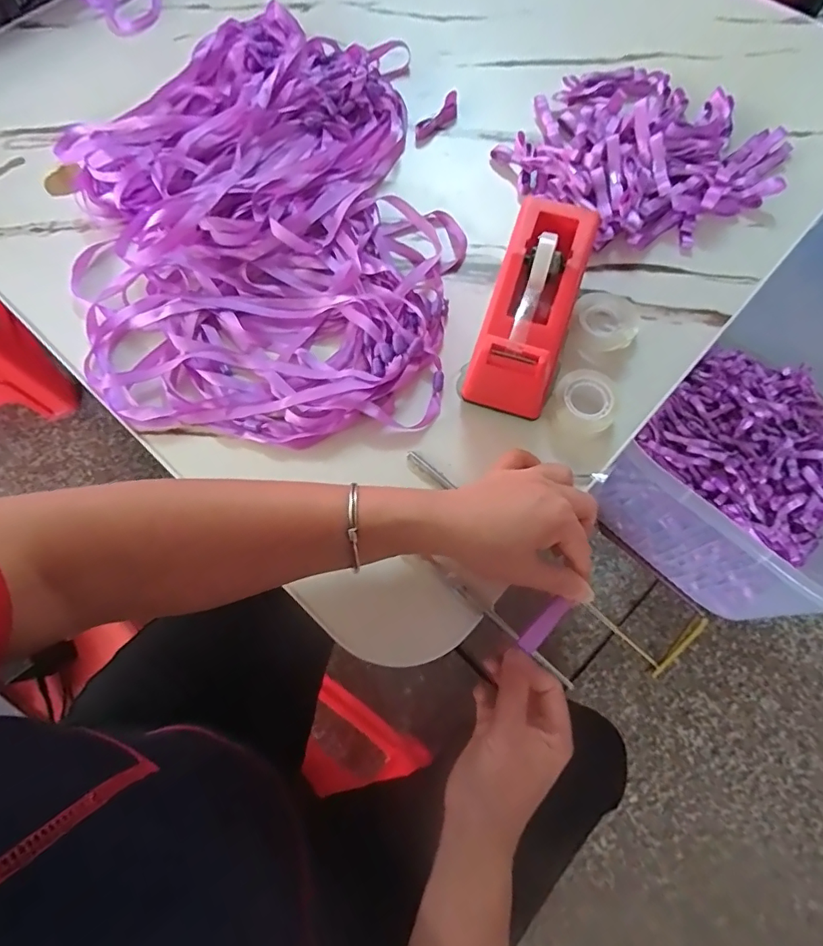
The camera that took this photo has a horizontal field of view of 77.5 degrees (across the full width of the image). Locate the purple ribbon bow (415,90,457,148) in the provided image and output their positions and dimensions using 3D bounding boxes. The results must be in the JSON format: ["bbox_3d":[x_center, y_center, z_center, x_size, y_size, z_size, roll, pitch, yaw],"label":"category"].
[{"bbox_3d":[0.027,-0.345,0.501,0.024,0.011,0.069,39,73,14],"label":"purple ribbon bow"}]

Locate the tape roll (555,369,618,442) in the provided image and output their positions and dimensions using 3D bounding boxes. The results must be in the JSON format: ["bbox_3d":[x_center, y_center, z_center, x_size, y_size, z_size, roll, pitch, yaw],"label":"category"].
[{"bbox_3d":[0.130,-0.051,0.381,0.038,0.021,0.048,5,68,1],"label":"tape roll"}]

